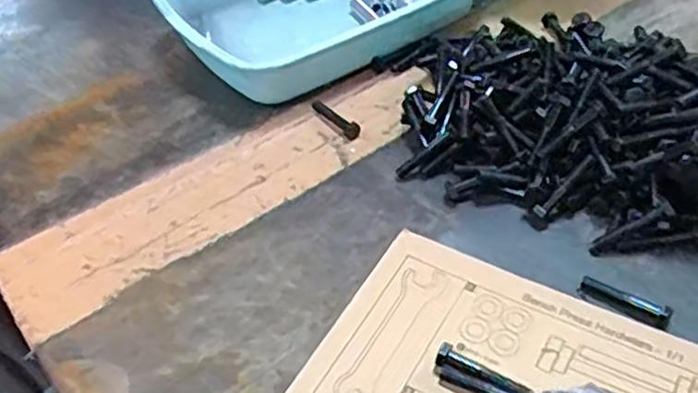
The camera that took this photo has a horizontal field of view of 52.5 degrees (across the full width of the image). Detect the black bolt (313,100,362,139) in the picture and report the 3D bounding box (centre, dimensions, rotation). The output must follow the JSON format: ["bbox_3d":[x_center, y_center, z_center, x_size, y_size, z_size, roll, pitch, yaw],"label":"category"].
[{"bbox_3d":[-0.013,-0.074,0.647,0.013,0.010,0.069,-29,48,-21],"label":"black bolt"}]

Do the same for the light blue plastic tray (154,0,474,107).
[{"bbox_3d":[-0.028,-0.219,0.763,0.332,0.051,0.229,-26,47,-19],"label":"light blue plastic tray"}]

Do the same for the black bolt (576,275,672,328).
[{"bbox_3d":[0.186,0.073,0.479,0.059,0.014,0.016,19,50,24],"label":"black bolt"}]

